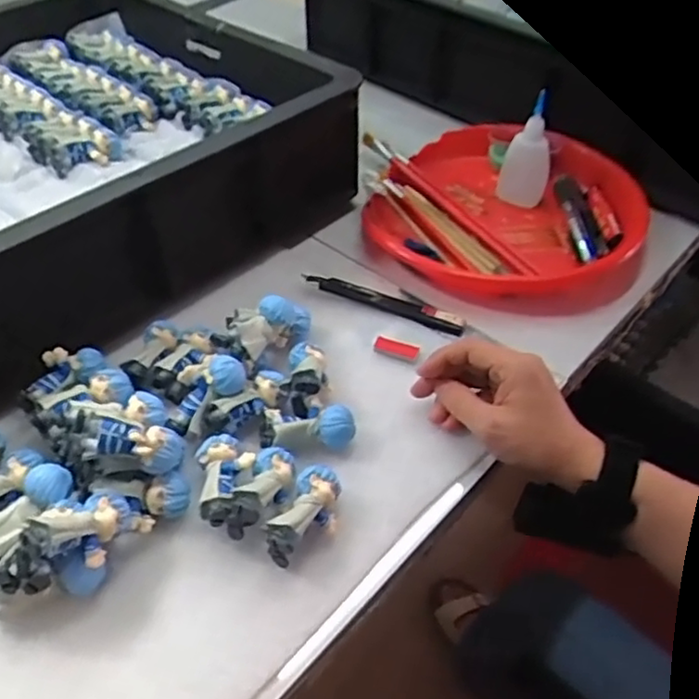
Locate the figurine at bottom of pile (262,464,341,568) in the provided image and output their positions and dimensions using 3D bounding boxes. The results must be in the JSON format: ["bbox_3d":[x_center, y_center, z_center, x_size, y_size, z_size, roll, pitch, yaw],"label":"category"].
[{"bbox_3d":[-0.024,0.099,0.405,0.028,0.030,0.060,20,49,17],"label":"figurine at bottom of pile"}]

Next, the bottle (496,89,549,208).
[{"bbox_3d":[0.167,-0.185,0.626,0.043,0.099,0.029,14,47,13],"label":"bottle"}]

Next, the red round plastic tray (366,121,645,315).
[{"bbox_3d":[0.146,-0.138,0.617,0.236,0.052,0.232,17,48,15],"label":"red round plastic tray"}]

